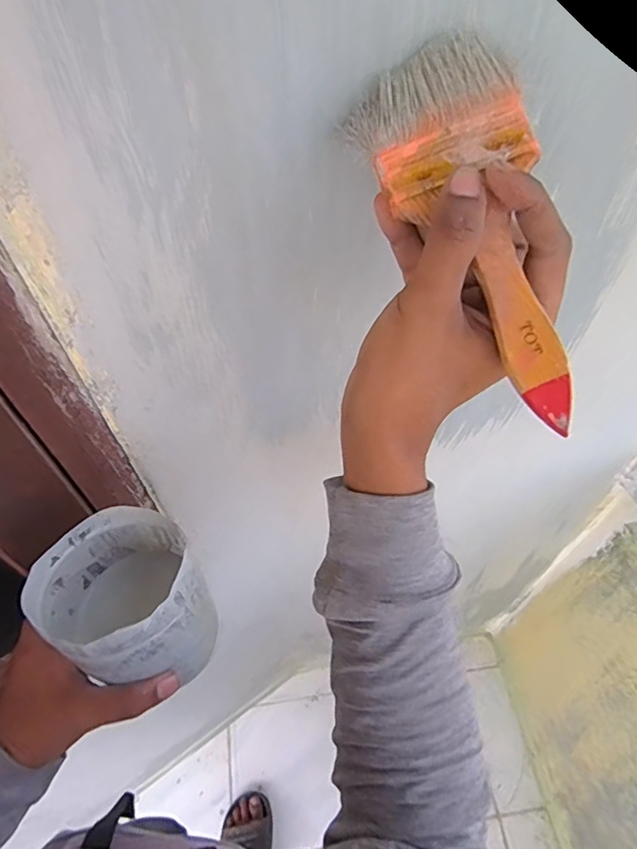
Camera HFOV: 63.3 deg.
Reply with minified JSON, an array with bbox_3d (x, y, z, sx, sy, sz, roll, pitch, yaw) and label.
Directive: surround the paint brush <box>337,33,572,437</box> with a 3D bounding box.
[{"bbox_3d":[0.072,-0.086,0.228,0.065,0.026,0.180,-18,82,-12],"label":"paint brush"}]

